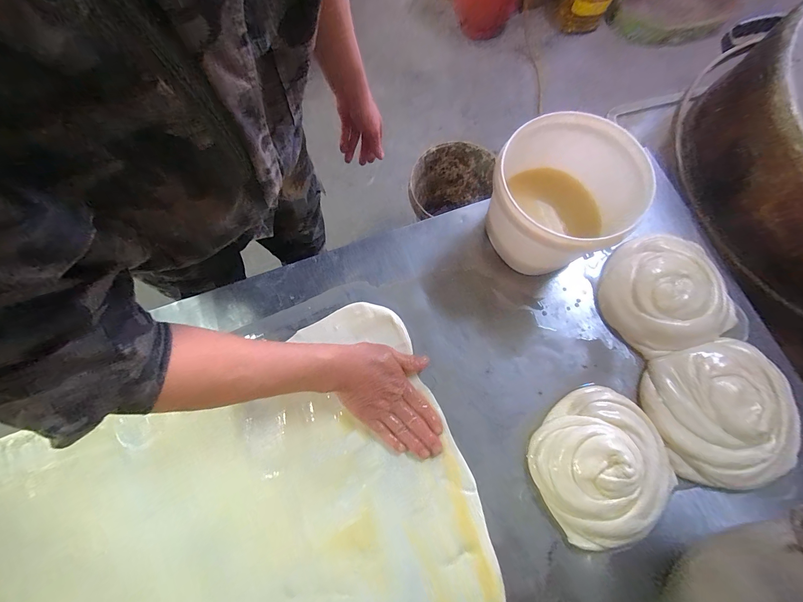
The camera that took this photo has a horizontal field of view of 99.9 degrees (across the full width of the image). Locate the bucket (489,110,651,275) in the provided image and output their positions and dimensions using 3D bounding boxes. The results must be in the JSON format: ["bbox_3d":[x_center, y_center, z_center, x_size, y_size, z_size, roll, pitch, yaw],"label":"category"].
[{"bbox_3d":[0.208,-0.157,0.498,0.185,0.158,0.197,0,74,2],"label":"bucket"}]

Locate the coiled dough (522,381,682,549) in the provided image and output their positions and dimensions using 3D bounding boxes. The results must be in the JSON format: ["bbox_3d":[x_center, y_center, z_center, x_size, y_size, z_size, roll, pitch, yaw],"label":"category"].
[{"bbox_3d":[0.265,0.215,0.442,0.175,0.053,0.179,-25,75,-6],"label":"coiled dough"}]

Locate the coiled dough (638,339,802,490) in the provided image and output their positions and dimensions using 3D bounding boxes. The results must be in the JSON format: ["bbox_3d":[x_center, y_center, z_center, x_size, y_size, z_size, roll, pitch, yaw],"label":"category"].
[{"bbox_3d":[0.445,0.154,0.464,0.196,0.034,0.187,-10,74,-1],"label":"coiled dough"}]

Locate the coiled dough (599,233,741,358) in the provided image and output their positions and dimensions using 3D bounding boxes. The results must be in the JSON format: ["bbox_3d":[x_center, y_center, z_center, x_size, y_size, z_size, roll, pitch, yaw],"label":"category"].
[{"bbox_3d":[0.398,-0.018,0.510,0.181,0.049,0.178,-14,74,-2],"label":"coiled dough"}]

